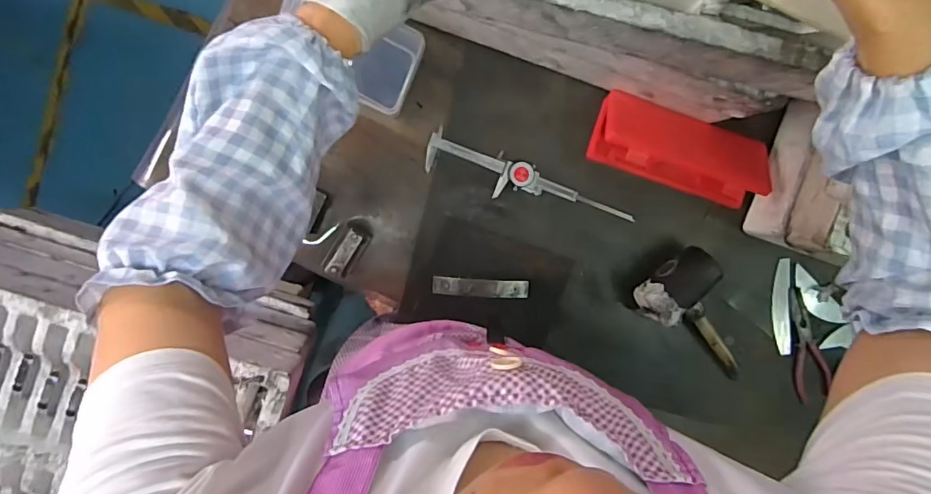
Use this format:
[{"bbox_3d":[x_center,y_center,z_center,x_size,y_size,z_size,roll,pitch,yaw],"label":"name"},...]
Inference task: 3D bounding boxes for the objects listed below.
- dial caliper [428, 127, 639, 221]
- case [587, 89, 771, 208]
[{"bbox_3d":[0.094,-0.089,0.725,0.315,0.012,0.061,21,93,-7],"label":"dial caliper"},{"bbox_3d":[0.317,-0.141,0.725,0.255,0.059,0.097,19,93,-7],"label":"case"}]

